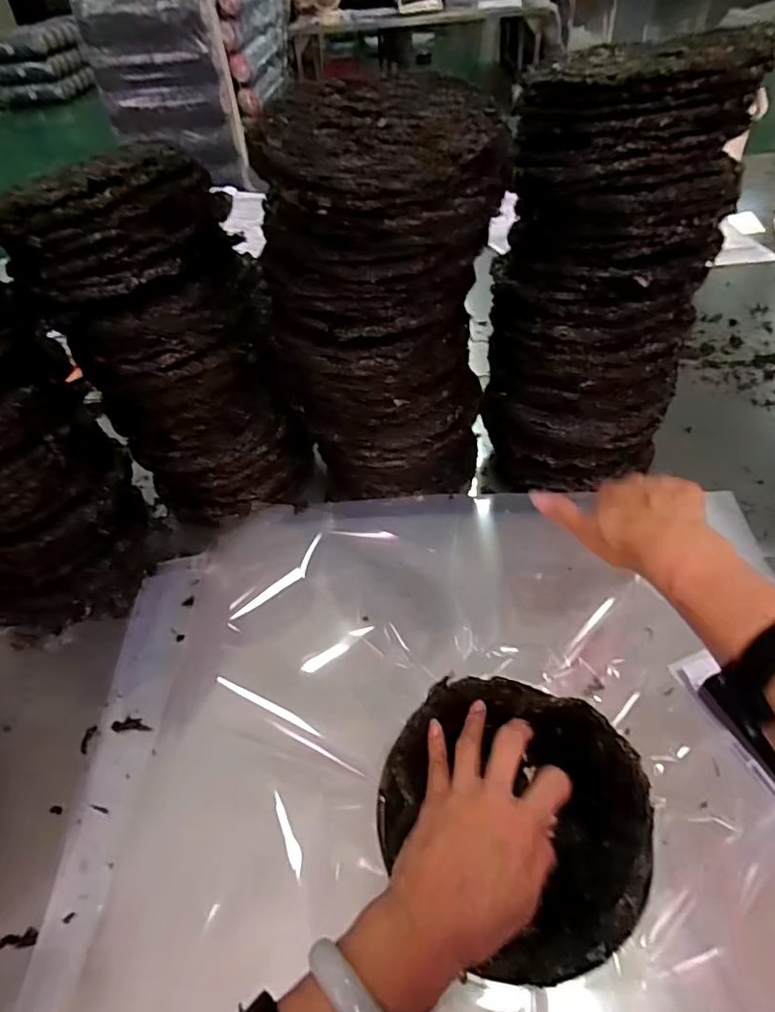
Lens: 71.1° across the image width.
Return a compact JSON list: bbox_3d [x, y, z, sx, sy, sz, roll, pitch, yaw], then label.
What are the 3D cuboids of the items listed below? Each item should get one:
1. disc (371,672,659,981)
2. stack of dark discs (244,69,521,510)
[{"bbox_3d":[0.089,0.204,0.376,0.163,0.034,0.175,-2,50,3],"label":"disc"},{"bbox_3d":[0.001,-0.183,0.587,0.189,0.396,0.185,33,58,30],"label":"stack of dark discs"}]

